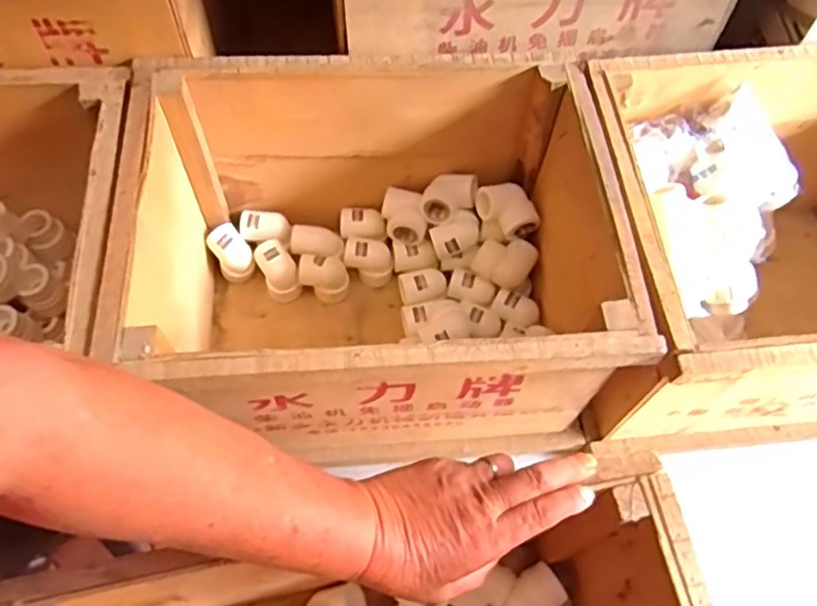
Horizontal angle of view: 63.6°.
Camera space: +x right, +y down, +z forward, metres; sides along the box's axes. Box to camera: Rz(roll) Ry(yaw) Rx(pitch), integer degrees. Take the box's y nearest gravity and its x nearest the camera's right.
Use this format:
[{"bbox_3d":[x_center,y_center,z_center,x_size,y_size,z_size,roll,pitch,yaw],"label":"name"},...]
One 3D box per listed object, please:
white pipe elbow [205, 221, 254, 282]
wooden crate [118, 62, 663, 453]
[{"bbox_3d":[-0.199,-0.054,0.748,0.041,0.058,0.045,-27,66,-15],"label":"white pipe elbow"},{"bbox_3d":[-0.027,-0.025,0.632,0.405,0.257,0.301,-3,62,-4],"label":"wooden crate"}]

